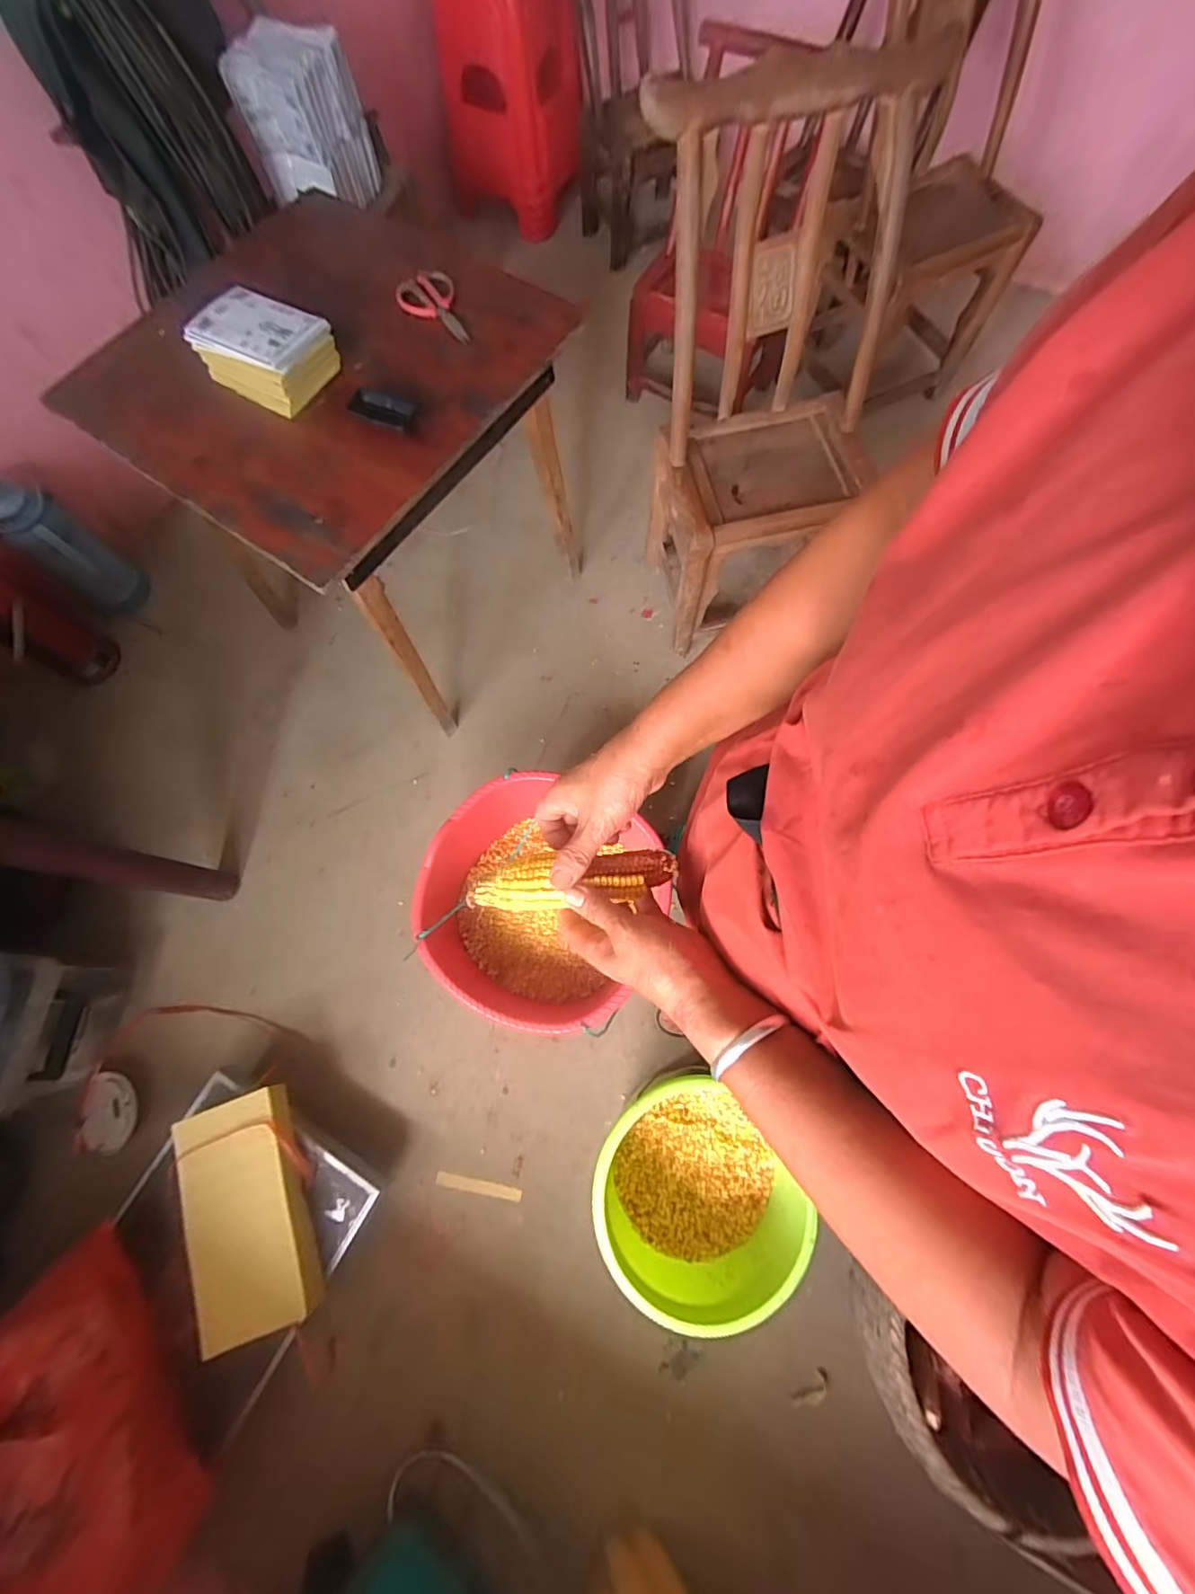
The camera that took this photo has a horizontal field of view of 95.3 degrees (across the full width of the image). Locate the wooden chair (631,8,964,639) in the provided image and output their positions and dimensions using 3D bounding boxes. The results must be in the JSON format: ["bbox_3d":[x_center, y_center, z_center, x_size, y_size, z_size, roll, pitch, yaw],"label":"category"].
[{"bbox_3d":[0.352,-0.765,1.123,0.475,0.838,0.400,-21,73,-5],"label":"wooden chair"}]

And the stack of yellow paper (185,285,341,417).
[{"bbox_3d":[-0.533,-0.721,0.873,0.187,0.075,0.134,29,76,10],"label":"stack of yellow paper"}]

